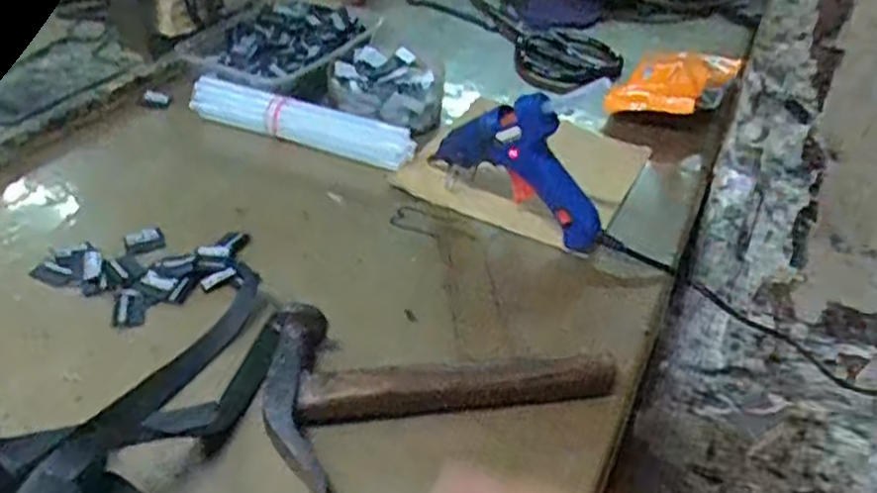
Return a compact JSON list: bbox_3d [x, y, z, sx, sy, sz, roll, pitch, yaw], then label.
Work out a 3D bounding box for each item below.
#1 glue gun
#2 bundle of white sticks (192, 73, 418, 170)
[{"bbox_3d":[0.052,-0.060,0.515,0.136,0.089,0.025,27,44,27],"label":"glue gun"},{"bbox_3d":[-0.108,-0.099,0.600,0.190,0.029,0.033,15,40,14],"label":"bundle of white sticks"}]

